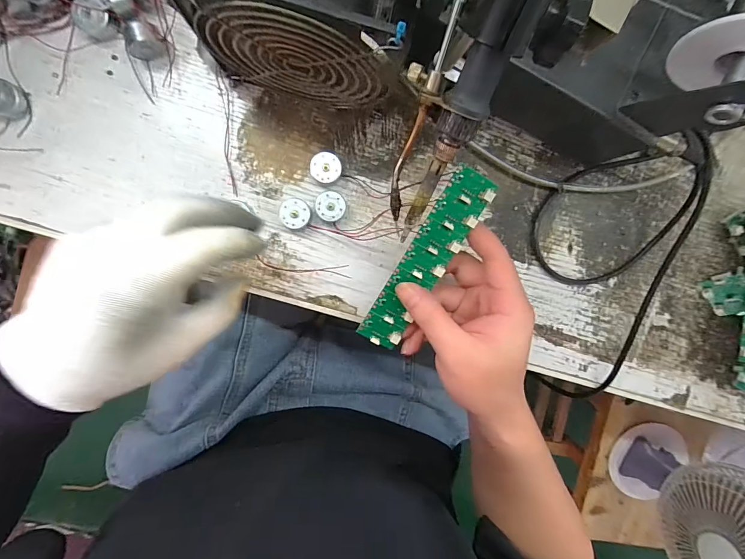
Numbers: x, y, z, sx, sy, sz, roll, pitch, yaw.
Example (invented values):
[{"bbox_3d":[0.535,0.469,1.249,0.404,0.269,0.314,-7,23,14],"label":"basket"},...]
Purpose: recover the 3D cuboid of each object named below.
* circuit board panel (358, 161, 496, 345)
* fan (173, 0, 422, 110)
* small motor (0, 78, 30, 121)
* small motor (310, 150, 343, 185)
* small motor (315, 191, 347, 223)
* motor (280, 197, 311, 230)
[{"bbox_3d":[0.036,-0.011,0.255,0.030,0.006,0.138,30,105,-9],"label":"circuit board panel"},{"bbox_3d":[-0.044,-0.147,0.220,0.124,0.120,0.049,11,96,-7],"label":"fan"},{"bbox_3d":[-0.255,-0.125,0.253,0.023,0.012,0.024,17,96,-8],"label":"small motor"},{"bbox_3d":[-0.036,-0.086,0.284,0.024,0.015,0.024,-1,98,-6],"label":"small motor"},{"bbox_3d":[-0.032,-0.057,0.287,0.023,0.014,0.024,10,97,-7],"label":"small motor"},{"bbox_3d":[-0.059,-0.051,0.285,0.023,0.014,0.023,9,97,-7],"label":"motor"}]

